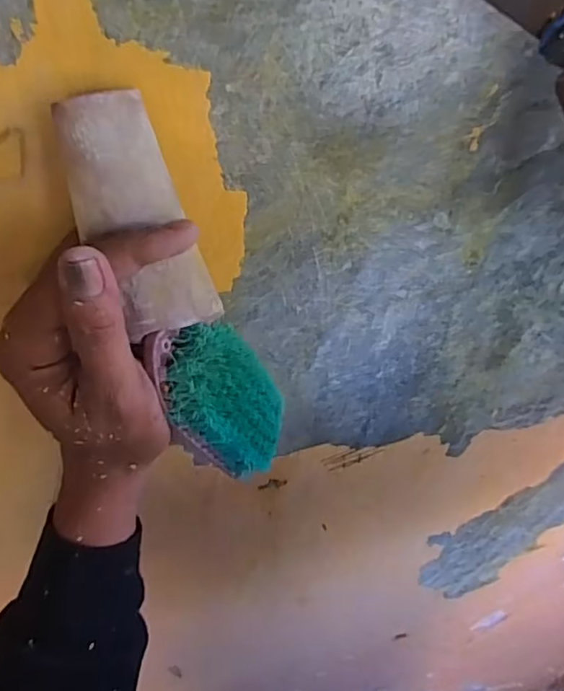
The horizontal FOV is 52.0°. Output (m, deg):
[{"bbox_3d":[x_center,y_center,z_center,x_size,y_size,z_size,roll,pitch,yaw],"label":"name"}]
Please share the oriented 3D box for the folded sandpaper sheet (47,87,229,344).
[{"bbox_3d":[-0.062,-0.053,0.249,0.040,0.103,0.021,-36,28,-34],"label":"folded sandpaper sheet"}]

